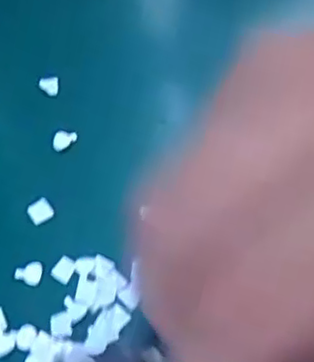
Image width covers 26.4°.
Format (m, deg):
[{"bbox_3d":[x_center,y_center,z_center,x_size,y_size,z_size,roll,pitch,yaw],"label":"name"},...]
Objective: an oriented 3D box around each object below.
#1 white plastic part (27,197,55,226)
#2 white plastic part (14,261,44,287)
[{"bbox_3d":[-0.053,0.013,0.301,0.011,0.004,0.011,-32,65,-15],"label":"white plastic part"},{"bbox_3d":[-0.055,0.038,0.287,0.012,0.004,0.011,16,63,10],"label":"white plastic part"}]

